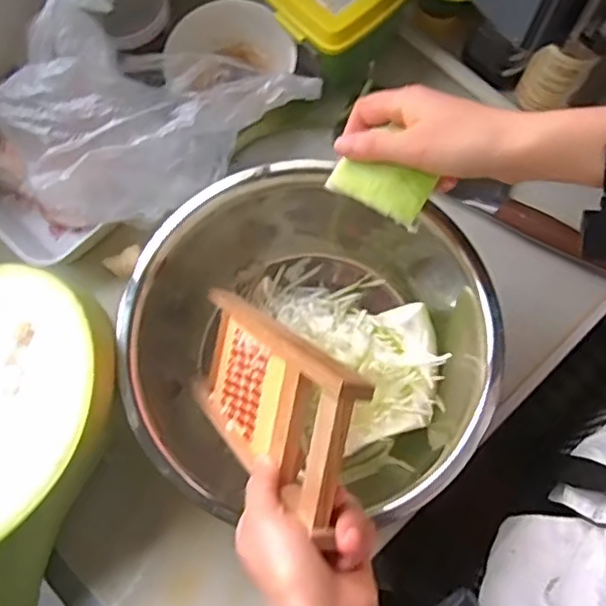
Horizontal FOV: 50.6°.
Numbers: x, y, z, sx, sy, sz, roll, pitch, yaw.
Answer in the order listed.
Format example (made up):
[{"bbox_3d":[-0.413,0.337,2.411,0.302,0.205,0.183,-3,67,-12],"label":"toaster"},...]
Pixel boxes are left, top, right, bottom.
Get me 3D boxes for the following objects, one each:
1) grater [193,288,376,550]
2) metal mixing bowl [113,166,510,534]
[{"bbox_3d":[-0.031,0.057,0.438,0.015,0.251,0.098,7,98,-25],"label":"grater"},{"bbox_3d":[0.003,0.034,0.560,0.300,0.131,0.266,4,76,3],"label":"metal mixing bowl"}]

